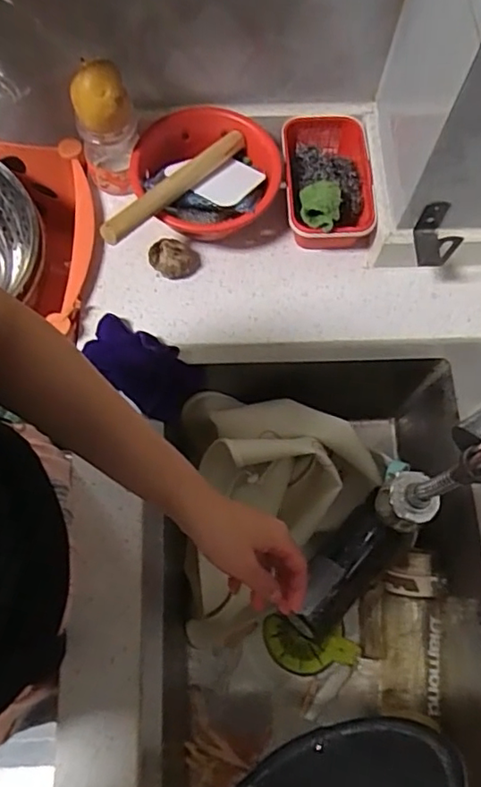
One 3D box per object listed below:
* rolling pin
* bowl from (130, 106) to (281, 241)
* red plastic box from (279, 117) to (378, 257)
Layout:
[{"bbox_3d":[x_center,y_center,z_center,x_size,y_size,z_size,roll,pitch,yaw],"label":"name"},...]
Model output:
[{"bbox_3d":[-0.074,-0.251,0.692,0.030,0.025,0.240,37,61,11],"label":"rolling pin"},{"bbox_3d":[-0.044,-0.268,0.739,0.177,0.068,0.174,-1,71,-1],"label":"bowl"},{"bbox_3d":[0.112,-0.271,0.747,0.110,0.071,0.177,-2,71,-2],"label":"red plastic box"}]

